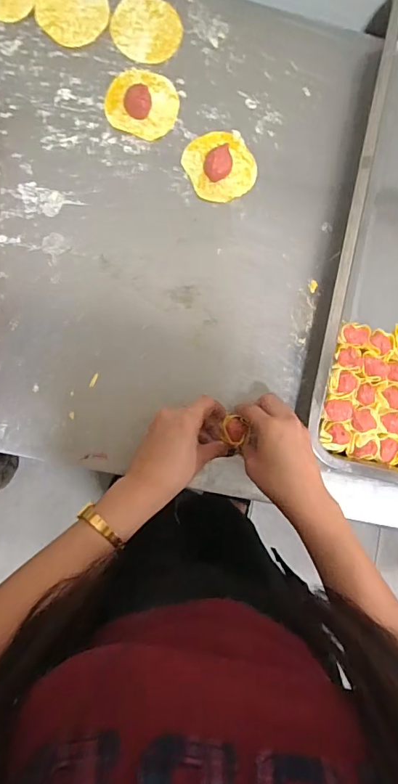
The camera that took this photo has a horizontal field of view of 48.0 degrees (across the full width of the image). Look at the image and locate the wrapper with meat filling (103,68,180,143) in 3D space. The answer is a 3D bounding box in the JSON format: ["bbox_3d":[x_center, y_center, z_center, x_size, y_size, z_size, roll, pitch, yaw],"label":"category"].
[{"bbox_3d":[-0.065,-0.342,0.521,0.082,0.017,0.079,1,85,-7],"label":"wrapper with meat filling"}]

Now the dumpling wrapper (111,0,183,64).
[{"bbox_3d":[-0.063,-0.438,0.539,0.081,0.004,0.084,1,85,-7],"label":"dumpling wrapper"}]

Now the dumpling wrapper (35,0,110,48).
[{"bbox_3d":[-0.150,-0.452,0.529,0.080,0.004,0.084,1,85,-7],"label":"dumpling wrapper"}]

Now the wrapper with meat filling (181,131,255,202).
[{"bbox_3d":[0.026,-0.271,0.526,0.079,0.018,0.082,1,85,-7],"label":"wrapper with meat filling"}]

